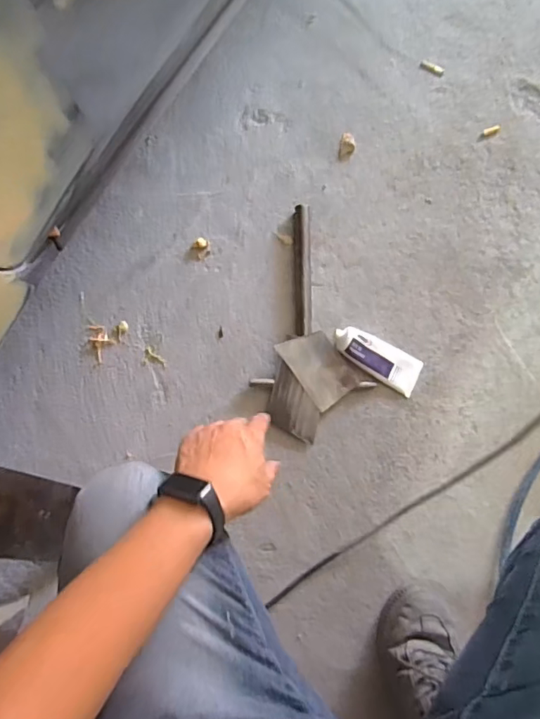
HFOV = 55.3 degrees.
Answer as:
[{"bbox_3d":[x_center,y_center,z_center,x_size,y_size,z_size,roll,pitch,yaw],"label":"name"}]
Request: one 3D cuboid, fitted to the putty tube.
[{"bbox_3d":[0.160,-0.004,0.760,0.141,0.033,0.058,29,78,0],"label":"putty tube"}]

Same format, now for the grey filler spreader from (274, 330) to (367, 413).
[{"bbox_3d":[0.074,0.008,0.749,0.080,0.004,0.112,-36,91,-10],"label":"grey filler spreader"}]

